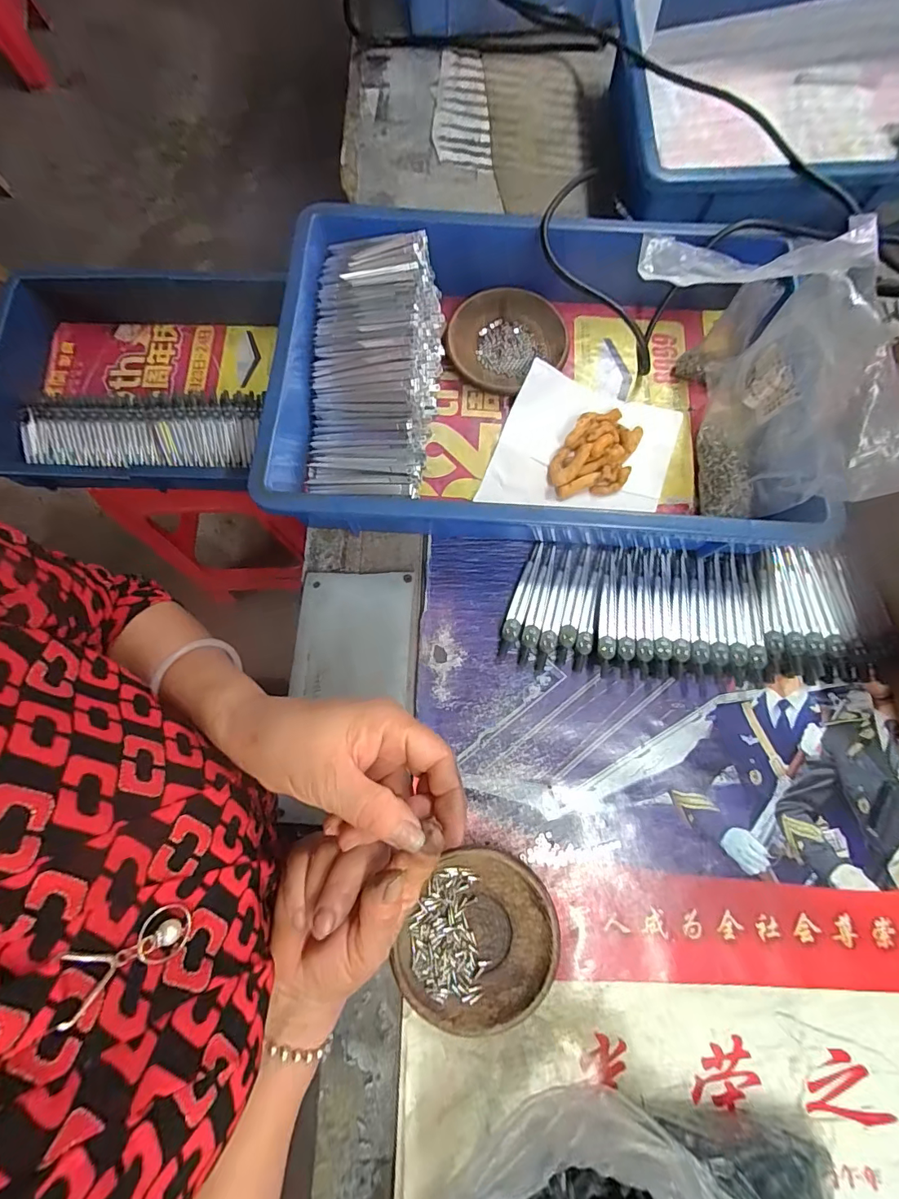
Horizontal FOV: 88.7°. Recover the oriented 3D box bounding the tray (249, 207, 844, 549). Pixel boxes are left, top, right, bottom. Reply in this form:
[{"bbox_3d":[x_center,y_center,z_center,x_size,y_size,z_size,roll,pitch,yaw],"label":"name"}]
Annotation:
[{"bbox_3d":[0.055,-0.189,0.401,0.407,0.075,0.290,-1,77,1],"label":"tray"}]

